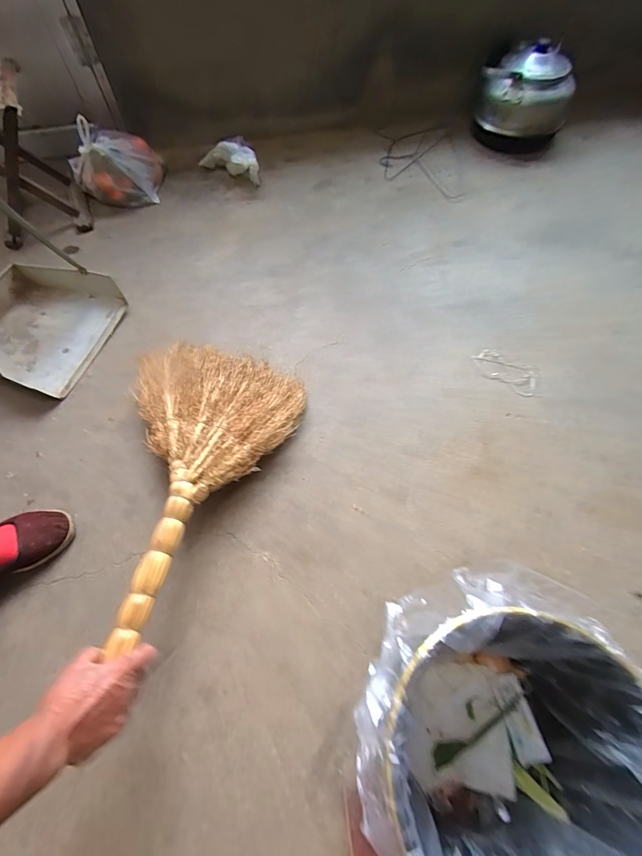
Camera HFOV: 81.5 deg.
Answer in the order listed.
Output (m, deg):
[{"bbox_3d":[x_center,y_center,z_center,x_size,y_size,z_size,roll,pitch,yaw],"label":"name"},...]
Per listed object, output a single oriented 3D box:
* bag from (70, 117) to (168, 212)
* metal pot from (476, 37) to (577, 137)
[{"bbox_3d":[-0.564,-0.729,1.023,0.200,0.151,0.194,2,64,3],"label":"bag"},{"bbox_3d":[0.549,-0.899,1.000,0.233,0.159,0.234,-1,64,2],"label":"metal pot"}]

